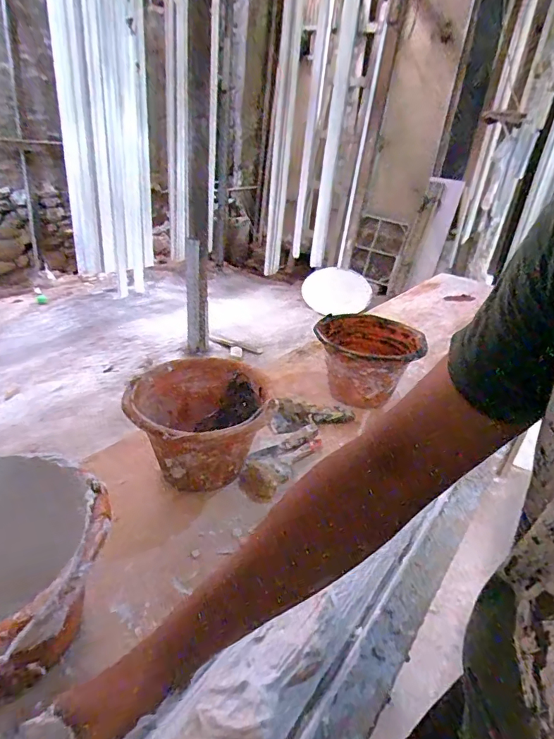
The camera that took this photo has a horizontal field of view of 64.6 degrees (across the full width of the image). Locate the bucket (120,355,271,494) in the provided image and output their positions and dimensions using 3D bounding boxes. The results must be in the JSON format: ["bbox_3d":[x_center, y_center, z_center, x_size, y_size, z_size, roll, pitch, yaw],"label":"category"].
[{"bbox_3d":[-0.139,0.103,0.783,0.223,0.153,0.258,5,27,0],"label":"bucket"}]

